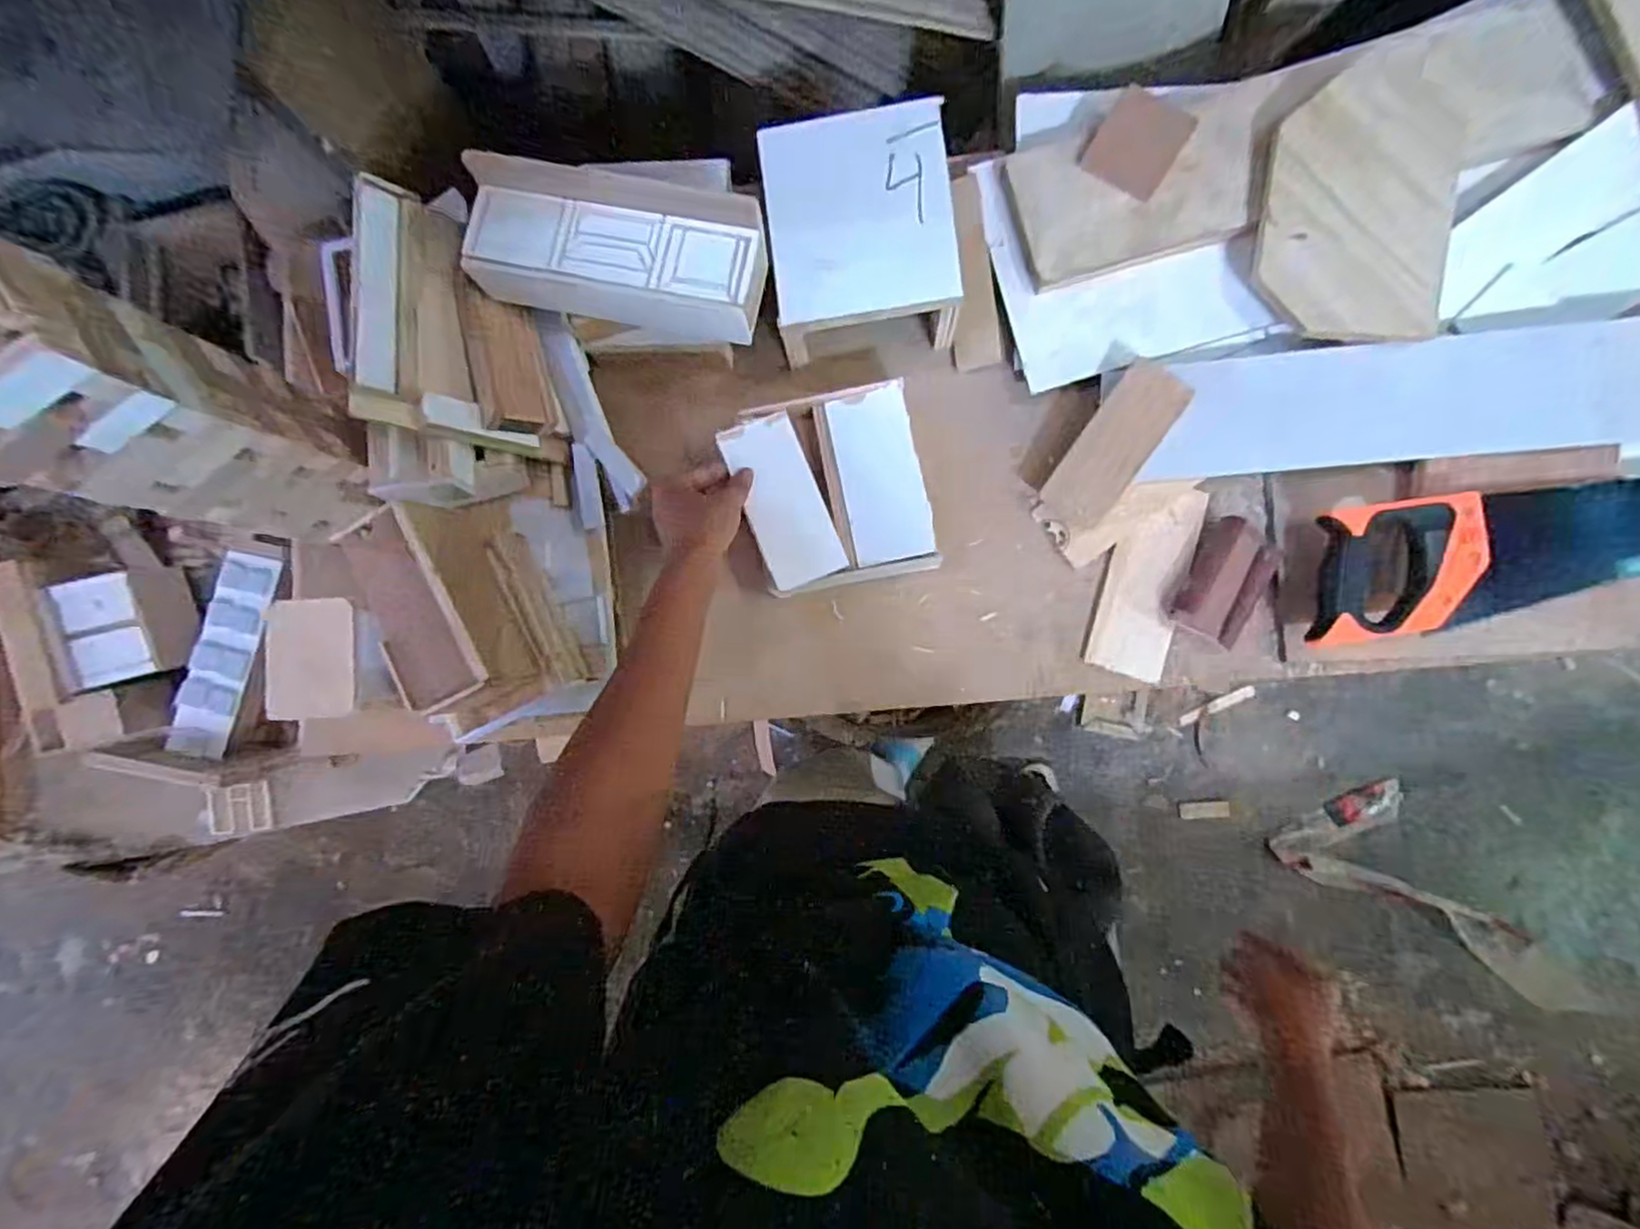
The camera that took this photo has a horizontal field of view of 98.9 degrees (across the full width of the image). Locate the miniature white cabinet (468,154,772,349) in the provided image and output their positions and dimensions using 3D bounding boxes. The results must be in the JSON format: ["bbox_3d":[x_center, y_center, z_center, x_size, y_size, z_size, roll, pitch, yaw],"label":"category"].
[{"bbox_3d":[-0.158,-0.284,0.567,0.233,0.079,0.095,11,89,2],"label":"miniature white cabinet"}]

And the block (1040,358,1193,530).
[{"bbox_3d":[0.266,-0.150,0.634,0.061,0.013,0.149,37,106,17],"label":"block"}]

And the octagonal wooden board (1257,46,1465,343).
[{"bbox_3d":[0.447,-0.343,0.585,0.129,0.013,0.213,5,99,24],"label":"octagonal wooden board"}]

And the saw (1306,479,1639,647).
[{"bbox_3d":[0.686,-0.064,0.596,0.510,0.026,0.113,-8,88,2],"label":"saw"}]

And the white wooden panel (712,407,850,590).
[{"bbox_3d":[-0.032,-0.104,0.637,0.074,0.007,0.153,-20,89,-13],"label":"white wooden panel"}]

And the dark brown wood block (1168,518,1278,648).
[{"bbox_3d":[0.373,-0.029,0.639,0.064,0.024,0.110,26,89,2],"label":"dark brown wood block"}]

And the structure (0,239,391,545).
[{"bbox_3d":[-0.460,-0.137,0.494,0.105,0.248,0.102,-37,88,1],"label":"structure"}]

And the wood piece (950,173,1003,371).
[{"bbox_3d":[0.144,-0.322,0.662,0.041,0.005,0.174,-4,96,19],"label":"wood piece"}]

